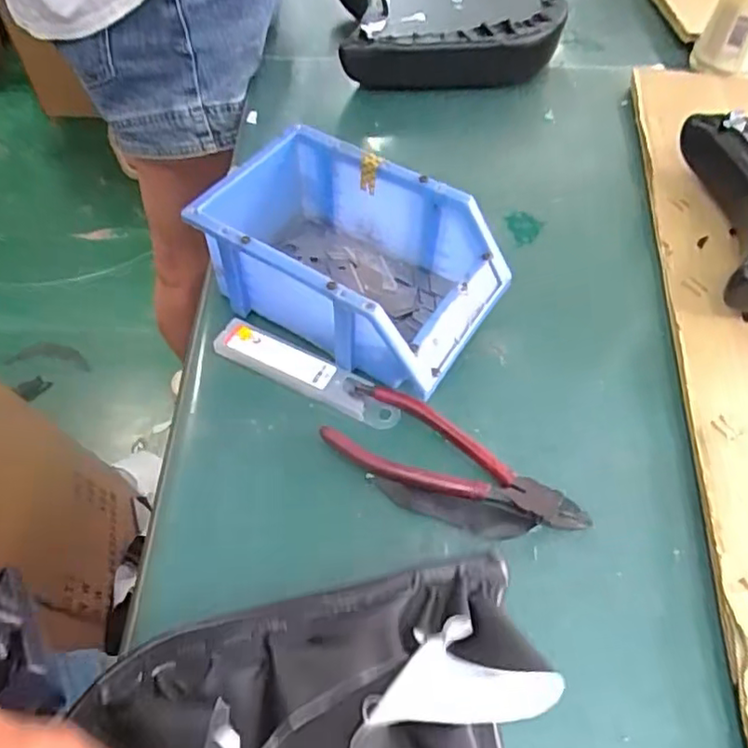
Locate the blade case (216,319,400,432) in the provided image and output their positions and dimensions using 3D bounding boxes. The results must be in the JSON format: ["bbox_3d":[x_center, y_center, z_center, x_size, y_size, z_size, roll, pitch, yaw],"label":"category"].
[{"bbox_3d":[-0.043,-0.001,0.397,0.125,0.012,0.027,21,58,13],"label":"blade case"}]

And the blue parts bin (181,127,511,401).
[{"bbox_3d":[-0.021,-0.079,0.414,0.198,0.074,0.115,28,59,17],"label":"blue parts bin"}]

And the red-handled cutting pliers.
[{"bbox_3d":[0.047,0.055,0.363,0.152,0.013,0.050,26,59,16],"label":"red-handled cutting pliers"}]

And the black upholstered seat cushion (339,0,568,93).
[{"bbox_3d":[0.072,-0.349,0.615,0.212,0.051,0.176,-2,55,-2],"label":"black upholstered seat cushion"}]

